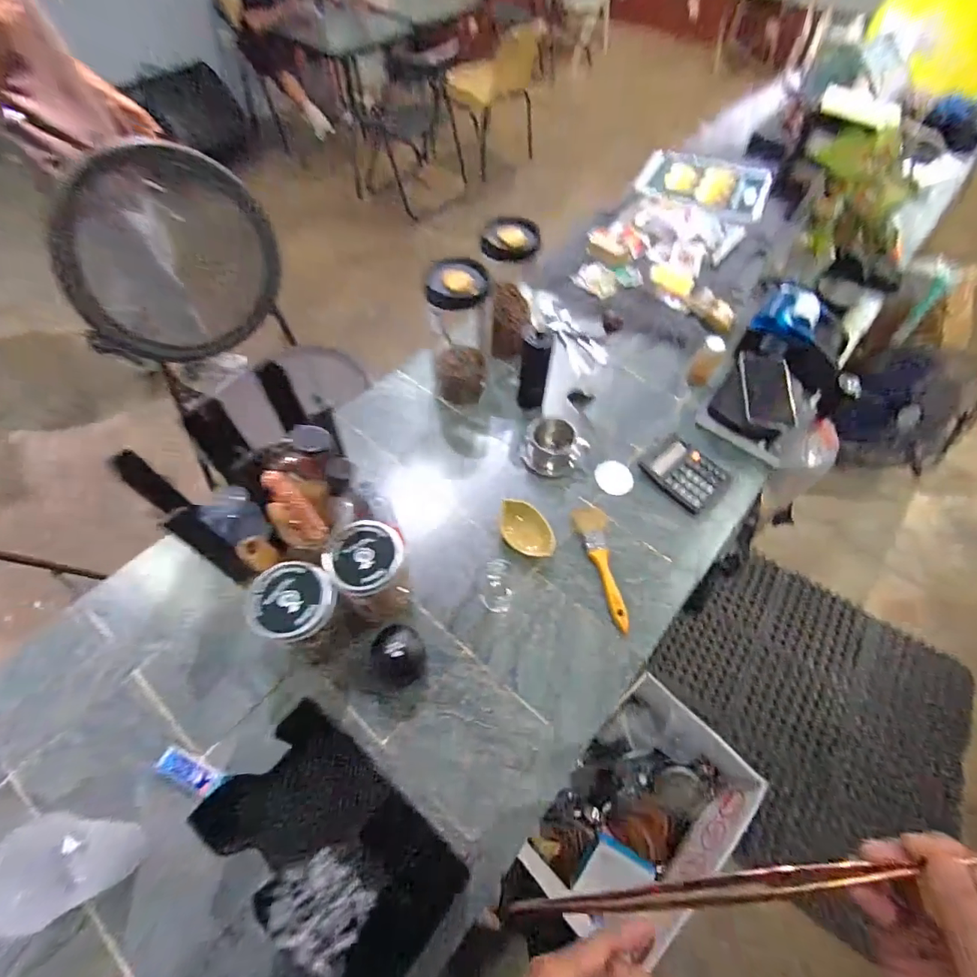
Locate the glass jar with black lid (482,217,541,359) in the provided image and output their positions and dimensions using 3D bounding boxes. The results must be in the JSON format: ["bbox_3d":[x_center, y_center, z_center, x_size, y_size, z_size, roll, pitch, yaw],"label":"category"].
[{"bbox_3d":[0.041,-0.355,0.859,0.086,0.217,0.088,1,59,-2],"label":"glass jar with black lid"}]

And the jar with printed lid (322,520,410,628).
[{"bbox_3d":[-0.146,0.108,0.604,0.090,0.110,0.093,1,59,-2],"label":"jar with printed lid"}]

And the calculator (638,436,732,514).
[{"bbox_3d":[0.324,-0.030,0.787,0.108,0.013,0.124,-36,66,-21],"label":"calculator"}]

